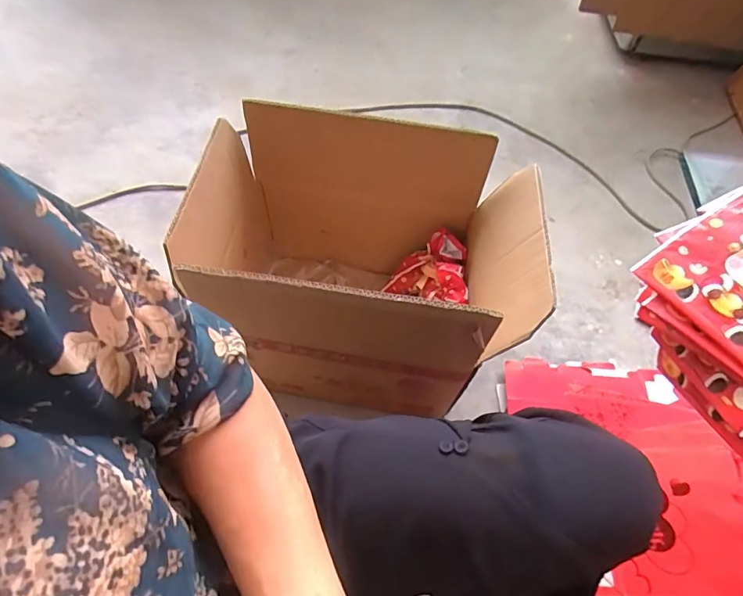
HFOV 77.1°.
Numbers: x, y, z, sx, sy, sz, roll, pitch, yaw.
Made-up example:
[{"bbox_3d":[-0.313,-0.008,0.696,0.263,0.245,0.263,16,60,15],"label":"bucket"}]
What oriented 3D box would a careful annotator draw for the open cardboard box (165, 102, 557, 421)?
[{"bbox_3d":[-0.034,-0.042,0.732,0.492,0.343,0.297,9,59,2],"label":"open cardboard box"}]

